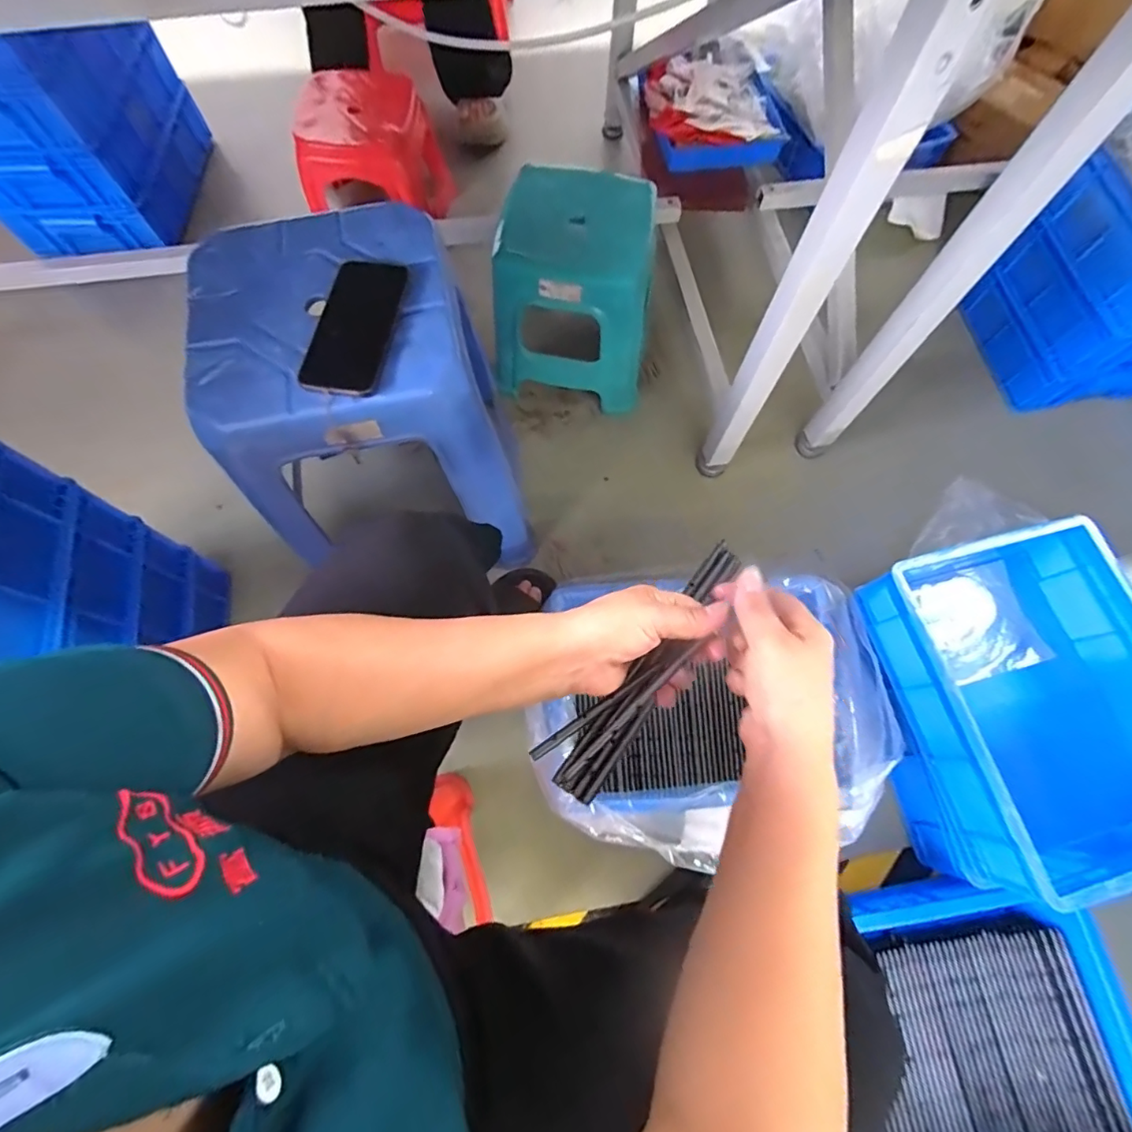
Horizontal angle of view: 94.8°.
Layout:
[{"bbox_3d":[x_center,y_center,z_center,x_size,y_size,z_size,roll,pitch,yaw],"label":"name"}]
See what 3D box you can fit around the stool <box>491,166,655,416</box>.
[{"bbox_3d":[0.018,-0.461,0.885,0.240,0.249,0.235,8,71,2],"label":"stool"}]

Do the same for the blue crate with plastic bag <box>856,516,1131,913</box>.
[{"bbox_3d":[0.619,0.169,0.693,0.335,0.144,0.404,-13,72,-6],"label":"blue crate with plastic bag"}]

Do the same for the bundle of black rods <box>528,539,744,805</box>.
[{"bbox_3d":[0.066,0.067,0.388,0.048,0.032,0.225,38,72,11],"label":"bundle of black rods"}]

